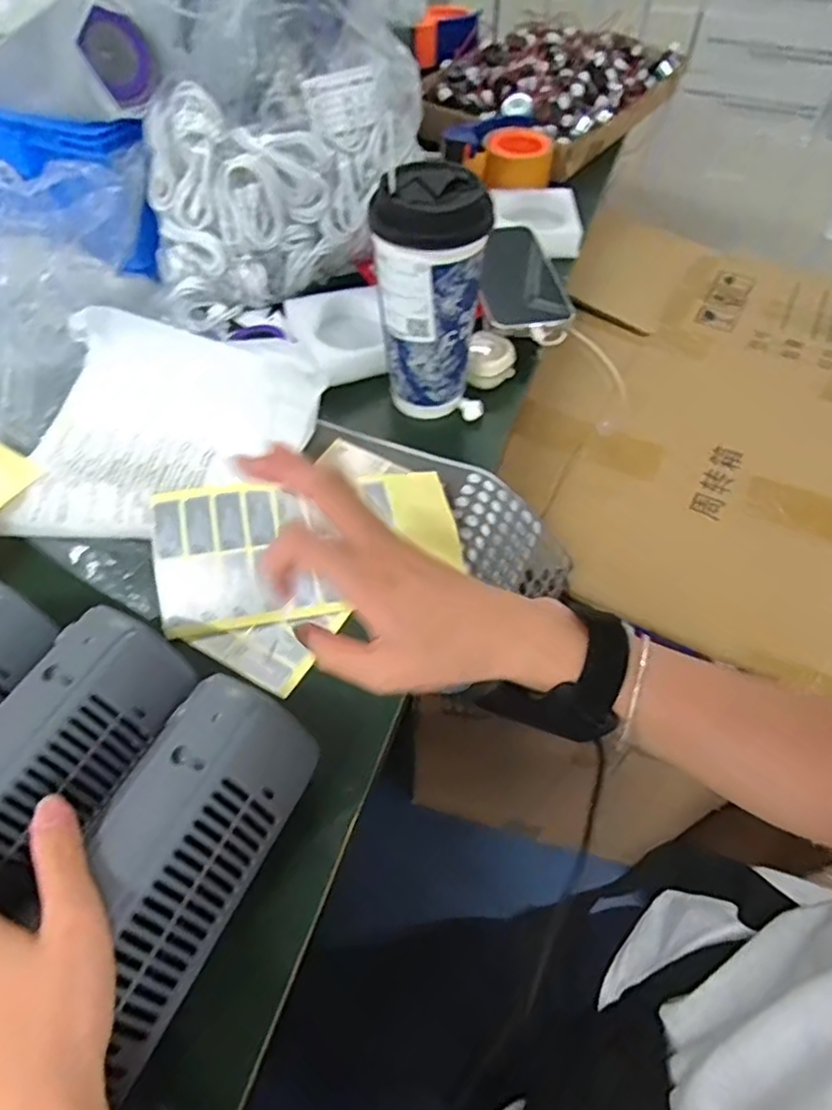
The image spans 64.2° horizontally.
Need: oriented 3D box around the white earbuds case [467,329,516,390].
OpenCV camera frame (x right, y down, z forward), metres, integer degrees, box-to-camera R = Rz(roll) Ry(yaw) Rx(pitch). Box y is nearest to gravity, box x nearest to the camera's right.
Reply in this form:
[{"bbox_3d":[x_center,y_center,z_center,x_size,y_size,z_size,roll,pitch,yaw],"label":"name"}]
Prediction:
[{"bbox_3d":[0.067,-0.176,0.590,0.041,0.031,0.043,1,54,0],"label":"white earbuds case"}]

